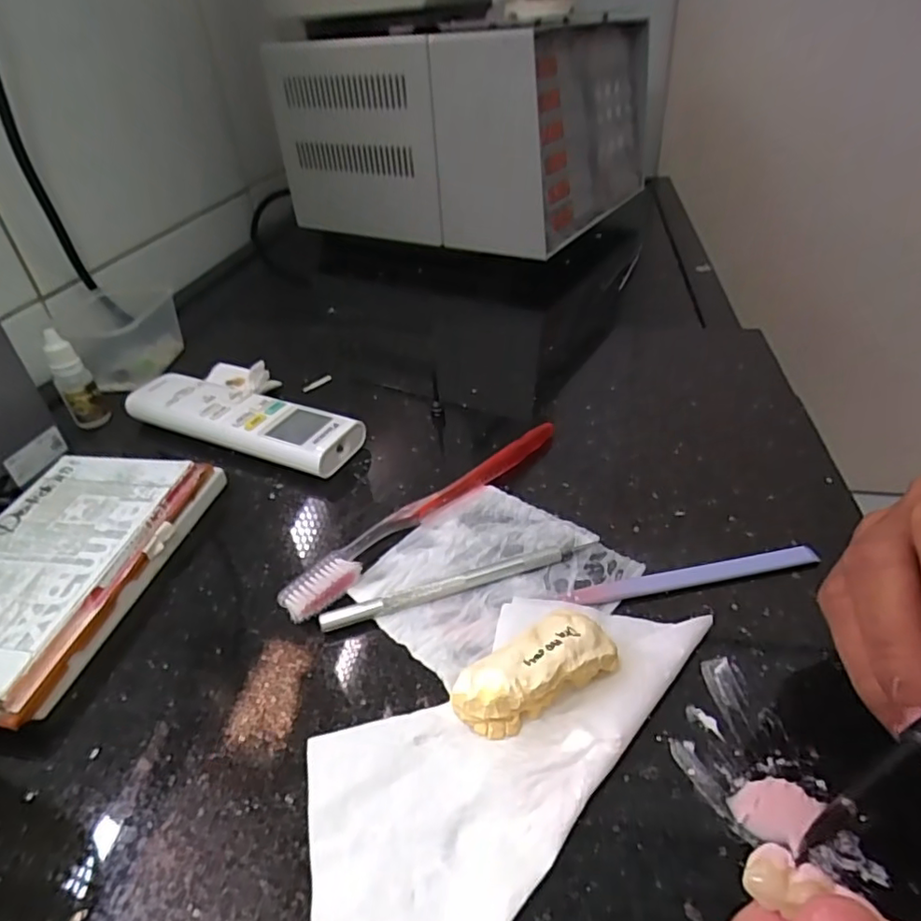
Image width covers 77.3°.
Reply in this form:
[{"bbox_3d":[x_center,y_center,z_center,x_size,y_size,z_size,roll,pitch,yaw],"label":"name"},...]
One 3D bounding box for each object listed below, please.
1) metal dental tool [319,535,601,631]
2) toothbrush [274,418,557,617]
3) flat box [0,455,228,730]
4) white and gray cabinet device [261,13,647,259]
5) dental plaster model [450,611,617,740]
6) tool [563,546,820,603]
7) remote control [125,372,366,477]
[{"bbox_3d":[0.003,0.056,0.271,0.135,0.007,0.010,-14,39,-14],"label":"metal dental tool"},{"bbox_3d":[-0.015,0.024,0.313,0.022,0.011,0.185,29,48,35],"label":"toothbrush"},{"bbox_3d":[-0.201,0.053,0.285,0.092,0.024,0.150,3,38,9],"label":"flat box"},{"bbox_3d":[0.014,-0.444,0.759,0.382,0.206,0.336,18,42,25],"label":"white and gray cabinet device"},{"bbox_3d":[0.028,0.082,0.215,0.059,0.027,0.028,-25,42,-25],"label":"dental plaster model"},{"bbox_3d":[0.106,0.053,0.266,0.118,0.006,0.010,-8,38,-6],"label":"tool"},{"bbox_3d":[-0.149,-0.027,0.386,0.175,0.022,0.043,15,41,22],"label":"remote control"}]

